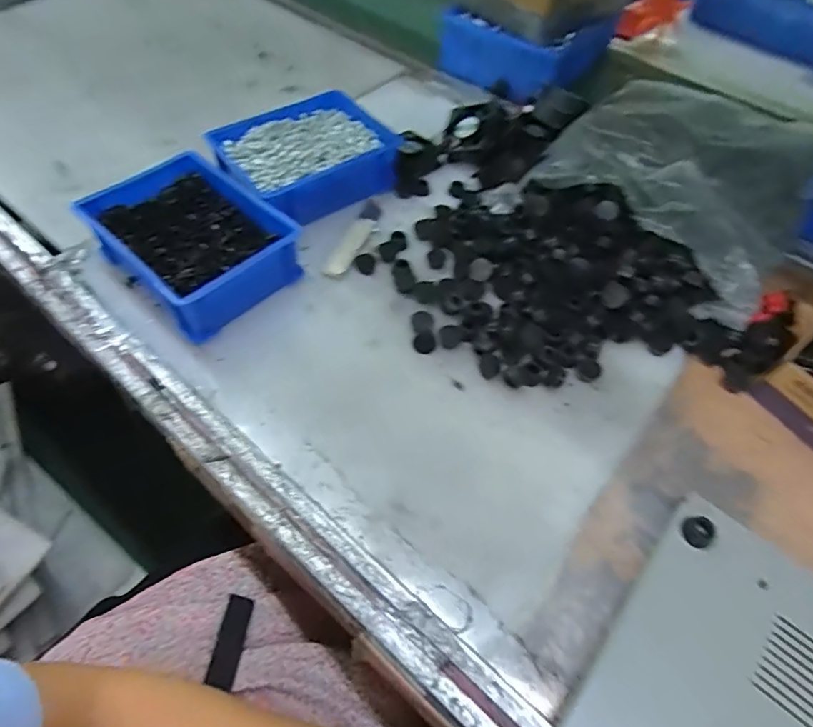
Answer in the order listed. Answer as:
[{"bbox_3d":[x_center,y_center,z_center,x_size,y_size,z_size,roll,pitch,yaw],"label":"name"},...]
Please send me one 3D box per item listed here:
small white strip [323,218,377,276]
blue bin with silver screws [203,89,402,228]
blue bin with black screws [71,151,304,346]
[{"bbox_3d":[-0.065,-0.139,0.598,0.029,0.006,0.100,20,57,10],"label":"small white strip"},{"bbox_3d":[-0.122,-0.260,0.644,0.211,0.060,0.159,-35,64,-24],"label":"blue bin with silver screws"},{"bbox_3d":[-0.223,-0.132,0.545,0.189,0.070,0.149,39,62,21],"label":"blue bin with black screws"}]

